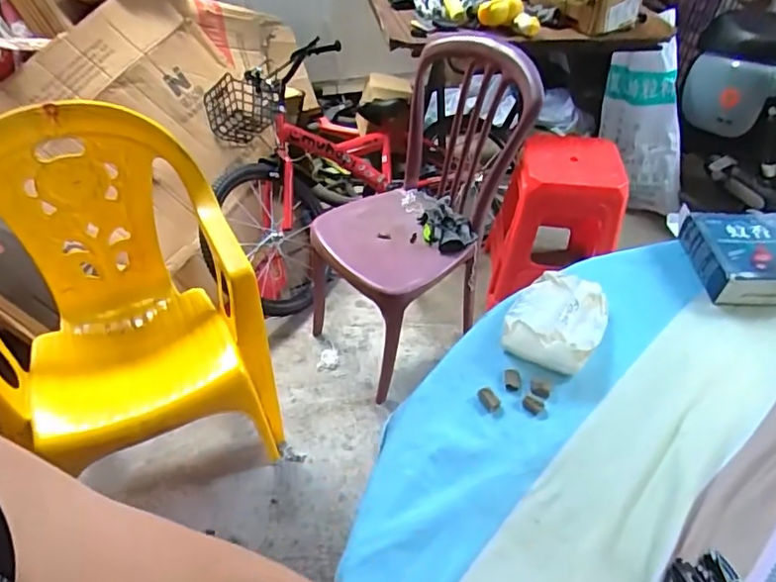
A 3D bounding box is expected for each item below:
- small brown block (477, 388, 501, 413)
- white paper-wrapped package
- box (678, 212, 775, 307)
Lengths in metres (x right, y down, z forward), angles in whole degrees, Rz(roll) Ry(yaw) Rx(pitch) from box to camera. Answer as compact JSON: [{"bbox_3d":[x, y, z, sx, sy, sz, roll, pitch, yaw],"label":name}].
[{"bbox_3d":[0.114,0.122,0.633,0.016,0.014,0.029,-23,49,-23],"label":"small brown block"},{"bbox_3d":[0.213,0.033,0.703,0.112,0.046,0.154,21,48,20],"label":"white paper-wrapped package"},{"bbox_3d":[0.508,-0.044,0.784,0.153,0.053,0.149,2,44,1],"label":"box"}]

